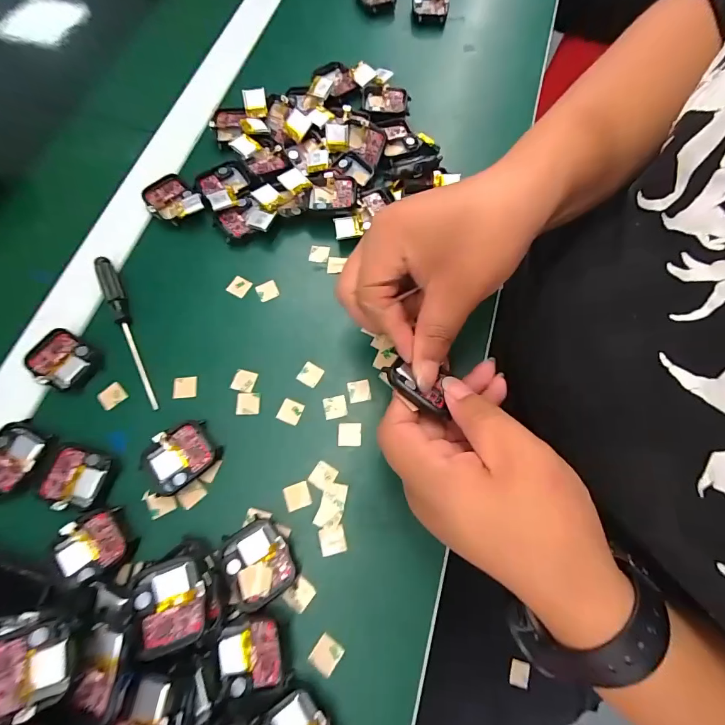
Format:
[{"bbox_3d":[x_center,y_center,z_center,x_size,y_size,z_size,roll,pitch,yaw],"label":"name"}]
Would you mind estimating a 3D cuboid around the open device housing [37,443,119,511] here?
[{"bbox_3d":[-0.183,0.074,0.247,0.039,0.008,0.037,10,71,2],"label":"open device housing"}]

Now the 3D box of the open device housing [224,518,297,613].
[{"bbox_3d":[-0.062,0.120,0.233,0.036,0.014,0.043,-27,73,-10],"label":"open device housing"}]

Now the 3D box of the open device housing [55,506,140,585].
[{"bbox_3d":[-0.164,0.111,0.234,0.041,0.013,0.036,-23,73,-9],"label":"open device housing"}]

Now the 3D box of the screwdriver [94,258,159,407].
[{"bbox_3d":[-0.174,-0.026,0.285,0.012,0.009,0.130,-27,74,-10],"label":"screwdriver"}]

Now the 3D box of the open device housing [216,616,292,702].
[{"bbox_3d":[-0.064,0.164,0.216,0.038,0.011,0.035,-16,72,-7],"label":"open device housing"}]

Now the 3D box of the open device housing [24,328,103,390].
[{"bbox_3d":[-0.215,-0.001,0.276,0.045,0.008,0.037,33,73,10],"label":"open device housing"}]

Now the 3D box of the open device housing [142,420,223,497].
[{"bbox_3d":[-0.122,0.064,0.254,0.049,0.010,0.038,-38,76,-13],"label":"open device housing"}]

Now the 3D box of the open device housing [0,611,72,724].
[{"bbox_3d":[-0.169,0.152,0.195,0.038,0.015,0.042,-10,71,-5],"label":"open device housing"}]

